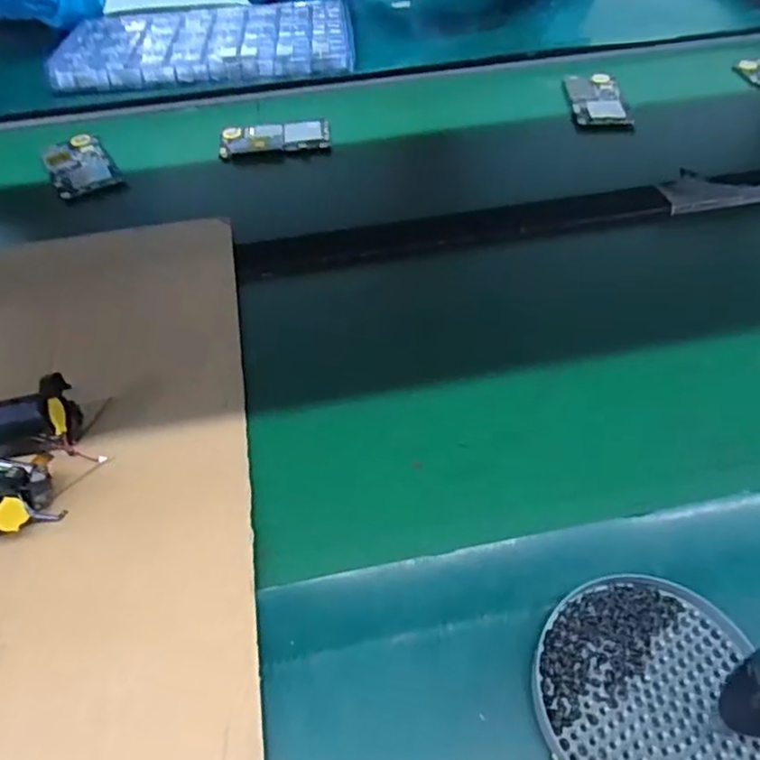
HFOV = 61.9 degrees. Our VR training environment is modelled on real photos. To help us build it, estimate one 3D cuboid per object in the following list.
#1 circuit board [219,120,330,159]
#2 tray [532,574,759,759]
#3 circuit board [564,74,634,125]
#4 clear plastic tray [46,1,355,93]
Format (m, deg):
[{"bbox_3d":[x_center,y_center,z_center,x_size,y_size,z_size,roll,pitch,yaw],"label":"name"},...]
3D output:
[{"bbox_3d":[-0.119,-0.278,0.729,0.123,0.013,0.053,-4,49,-3],"label":"circuit board"},{"bbox_3d":[0.136,0.160,0.328,0.109,0.012,0.113,0,49,0],"label":"tray"},{"bbox_3d":[0.260,-0.339,0.761,0.064,0.007,0.111,-1,49,0],"label":"circuit board"},{"bbox_3d":[-0.236,-0.471,0.880,0.381,0.043,0.227,-7,49,-6],"label":"clear plastic tray"}]

